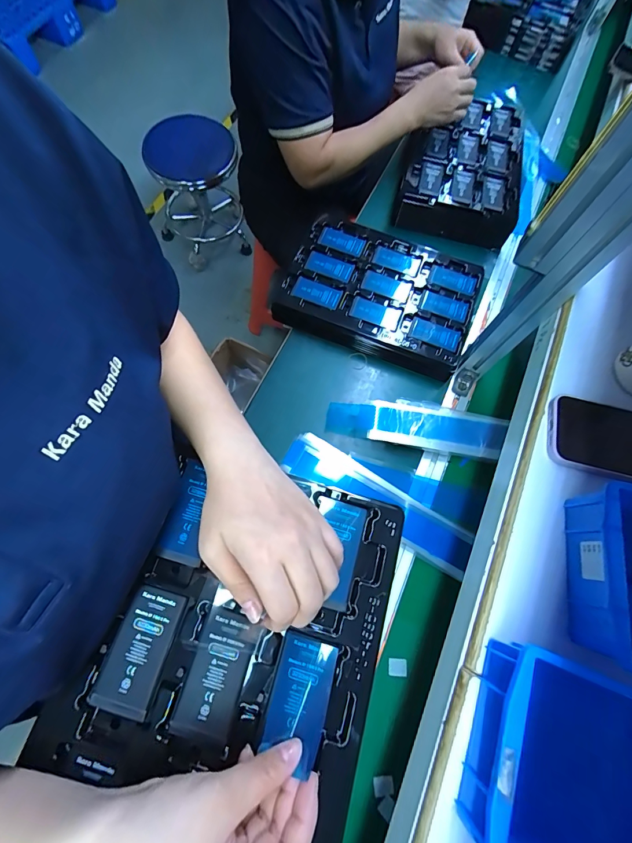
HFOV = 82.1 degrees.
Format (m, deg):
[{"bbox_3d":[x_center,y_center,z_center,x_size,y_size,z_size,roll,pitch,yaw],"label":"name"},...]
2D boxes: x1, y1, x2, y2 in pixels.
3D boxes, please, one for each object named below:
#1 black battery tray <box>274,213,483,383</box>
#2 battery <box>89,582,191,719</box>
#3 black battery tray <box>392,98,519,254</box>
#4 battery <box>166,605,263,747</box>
[{"bbox_3d":[0.117,-0.231,0.673,0.345,0.056,0.242,26,73,7],"label":"black battery tray"},{"bbox_3d":[-0.135,0.175,0.278,0.043,0.004,0.084,16,71,2],"label":"battery"},{"bbox_3d":[0.312,-0.548,0.775,0.235,0.079,0.339,16,71,1],"label":"black battery tray"},{"bbox_3d":[-0.075,0.192,0.275,0.042,0.004,0.085,17,71,2],"label":"battery"}]

